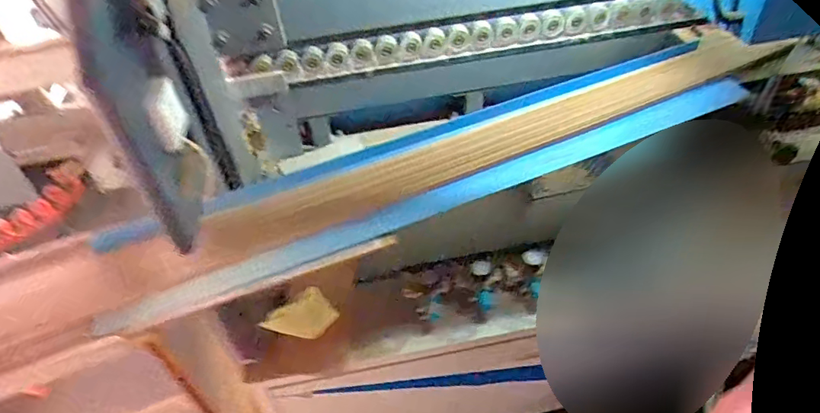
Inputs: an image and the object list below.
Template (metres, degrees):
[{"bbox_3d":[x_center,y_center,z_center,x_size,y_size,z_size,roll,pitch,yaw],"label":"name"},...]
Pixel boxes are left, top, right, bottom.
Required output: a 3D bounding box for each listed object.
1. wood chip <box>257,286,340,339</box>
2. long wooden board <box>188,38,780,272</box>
[{"bbox_3d":[-0.218,0.228,1.070,0.125,0.008,0.097,-40,66,-16],"label":"wood chip"},{"bbox_3d":[0.212,-0.152,1.099,1.340,0.047,0.117,-21,47,-15],"label":"long wooden board"}]

